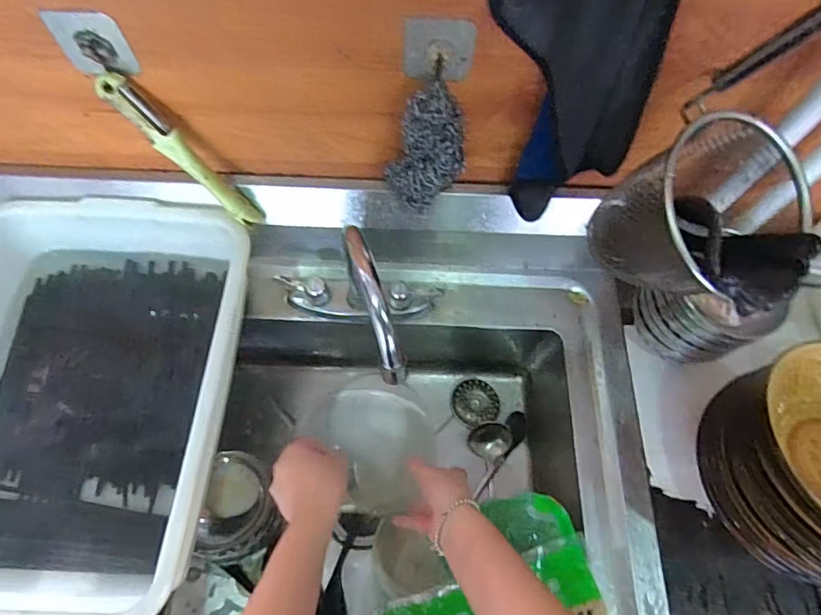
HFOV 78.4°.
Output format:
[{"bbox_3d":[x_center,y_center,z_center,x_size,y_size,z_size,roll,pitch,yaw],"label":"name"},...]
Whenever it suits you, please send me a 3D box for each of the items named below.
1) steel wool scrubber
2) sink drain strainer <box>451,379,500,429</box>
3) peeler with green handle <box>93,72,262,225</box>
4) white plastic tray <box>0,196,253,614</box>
[{"bbox_3d":[0.016,-0.147,0.492,0.070,0.141,0.046,9,66,2],"label":"steel wool scrubber"},{"bbox_3d":[0.095,0.141,0.761,0.073,0.016,0.073,-2,86,22],"label":"sink drain strainer"},{"bbox_3d":[-0.218,-0.145,0.500,0.013,0.193,0.028,4,61,37],"label":"peeler with green handle"},{"bbox_3d":[-0.345,0.089,0.526,0.329,0.109,0.408,4,66,0],"label":"white plastic tray"}]

